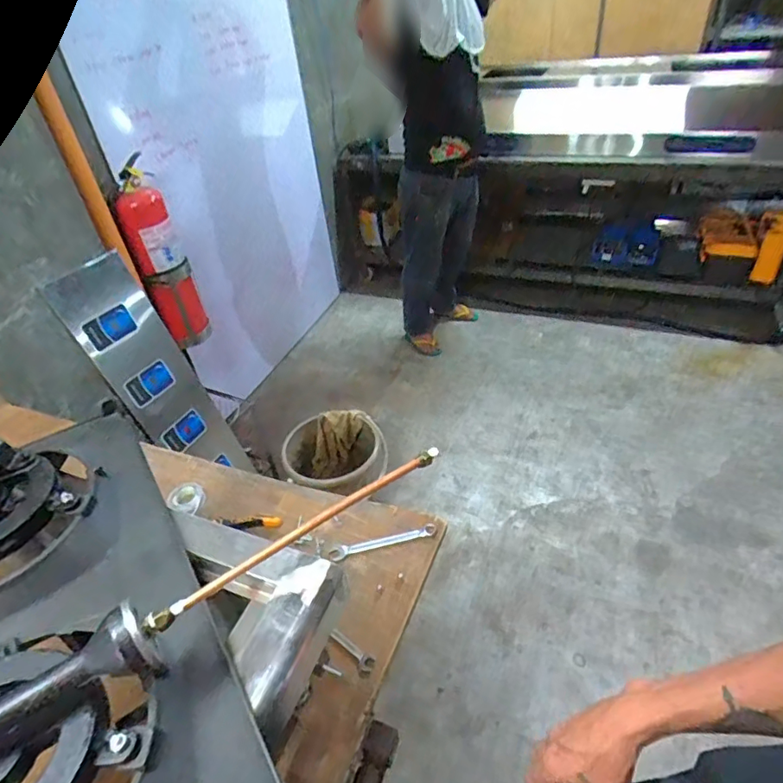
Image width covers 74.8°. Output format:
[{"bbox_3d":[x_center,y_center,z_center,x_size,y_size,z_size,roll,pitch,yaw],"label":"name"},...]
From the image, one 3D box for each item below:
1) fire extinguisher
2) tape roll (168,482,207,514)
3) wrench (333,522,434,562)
[{"bbox_3d":[-0.766,-0.424,1.736,0.146,0.593,0.170,-18,41,-14],"label":"fire extinguisher"},{"bbox_3d":[-0.377,0.195,0.947,0.067,0.017,0.066,-4,39,3],"label":"tape roll"},{"bbox_3d":[-0.013,0.246,0.843,0.175,0.016,0.028,-13,40,-8],"label":"wrench"}]

